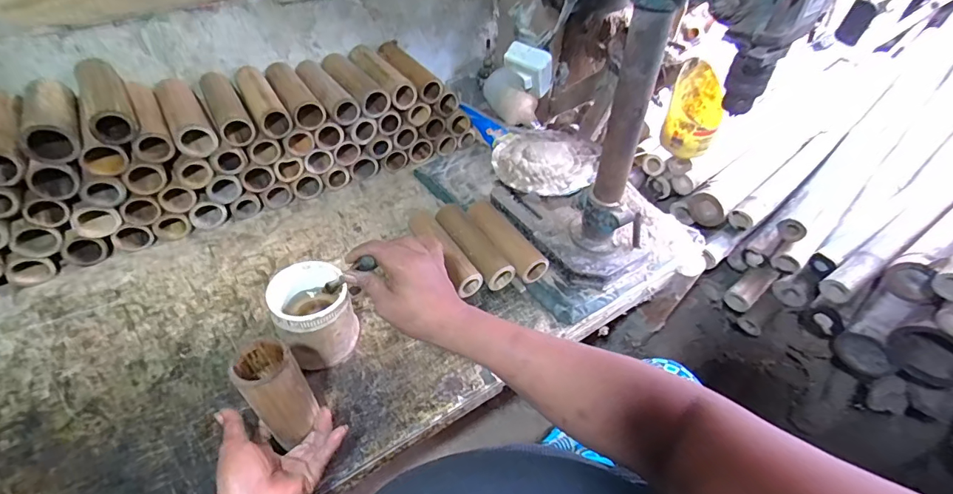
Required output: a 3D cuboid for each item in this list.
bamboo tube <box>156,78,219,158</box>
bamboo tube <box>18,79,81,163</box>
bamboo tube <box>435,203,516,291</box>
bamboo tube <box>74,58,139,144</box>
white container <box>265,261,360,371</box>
[{"bbox_3d":[-0.479,-0.218,0.732,0.055,0.050,0.185,-25,55,-23],"label":"bamboo tube"},{"bbox_3d":[-0.605,-0.188,0.631,0.060,0.050,0.174,-25,55,-23],"label":"bamboo tube"},{"bbox_3d":[-0.007,0.000,0.756,0.052,0.048,0.175,-26,55,-24],"label":"bamboo tube"},{"bbox_3d":[-0.549,-0.220,0.655,0.054,0.045,0.187,-27,56,-25],"label":"bamboo tube"},{"bbox_3d":[-0.221,0.097,0.607,0.100,0.114,0.105,-25,55,-23],"label":"white container"}]

